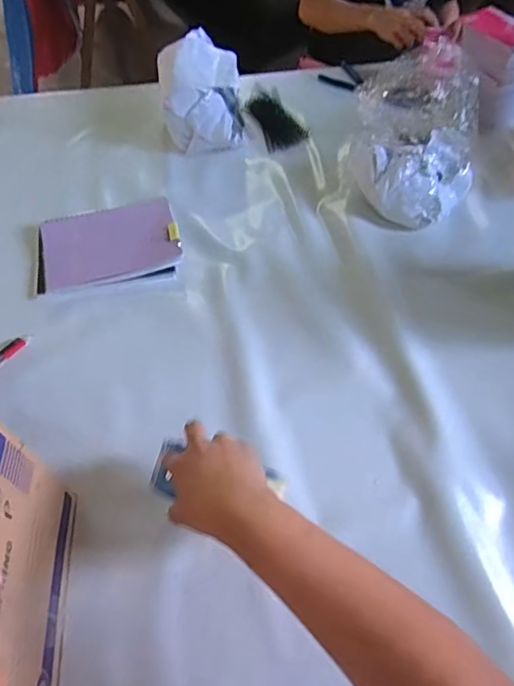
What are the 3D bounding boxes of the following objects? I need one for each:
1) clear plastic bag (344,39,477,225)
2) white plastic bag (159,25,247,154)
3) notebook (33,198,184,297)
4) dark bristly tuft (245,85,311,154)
[{"bbox_3d":[0.270,-0.348,0.872,0.201,0.185,0.242,9,58,7],"label":"clear plastic bag"},{"bbox_3d":[-0.107,-0.480,0.981,0.154,0.135,0.222,-8,57,-4],"label":"white plastic bag"},{"bbox_3d":[-0.246,-0.163,0.838,0.234,0.036,0.161,-10,58,-5],"label":"notebook"},{"bbox_3d":[0.032,-0.469,1.045,0.090,0.014,0.188,-20,59,-12],"label":"dark bristly tuft"}]

